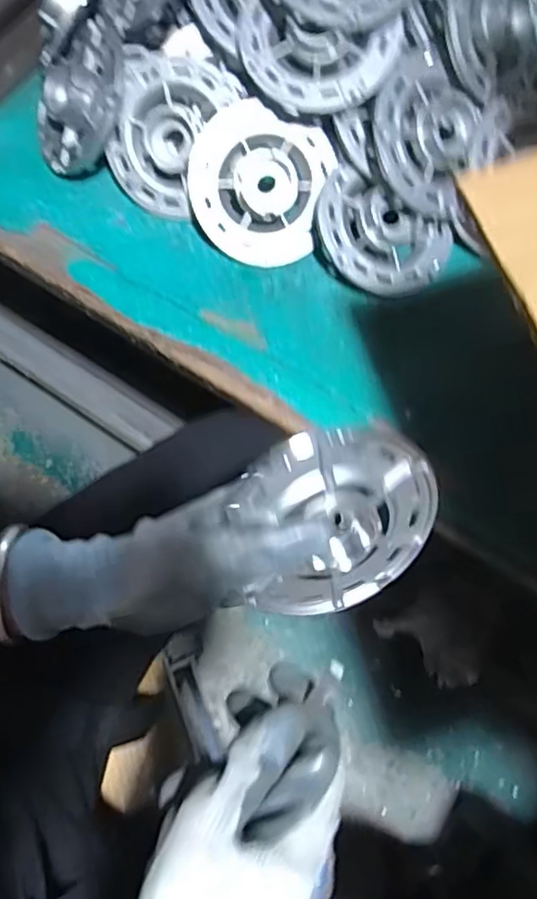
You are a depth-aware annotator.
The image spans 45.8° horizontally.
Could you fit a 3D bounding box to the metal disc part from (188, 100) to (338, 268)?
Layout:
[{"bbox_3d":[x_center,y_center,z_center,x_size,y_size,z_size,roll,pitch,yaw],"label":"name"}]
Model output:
[{"bbox_3d":[-0.008,-0.194,0.473,0.100,0.015,0.105,13,106,-9],"label":"metal disc part"}]

